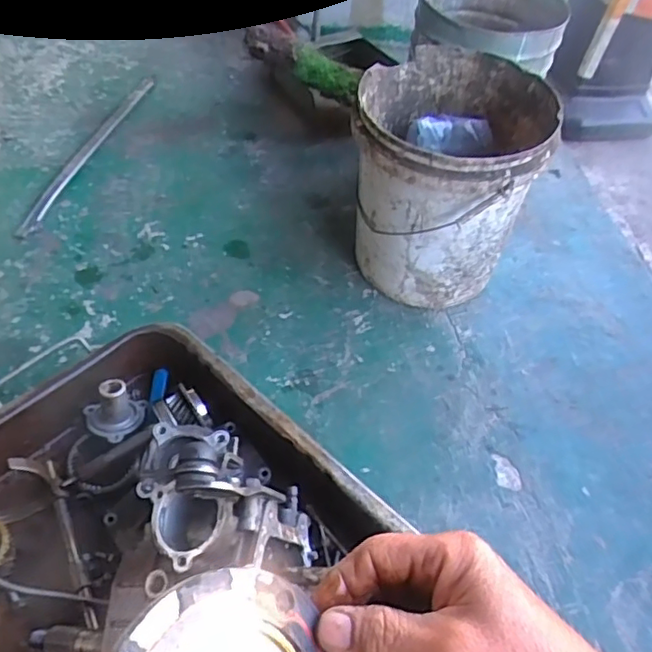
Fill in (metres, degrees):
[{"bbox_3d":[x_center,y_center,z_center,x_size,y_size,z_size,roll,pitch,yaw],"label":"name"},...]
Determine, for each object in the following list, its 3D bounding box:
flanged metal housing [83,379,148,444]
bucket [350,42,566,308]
[{"bbox_3d":[-0.283,0.115,0.800,0.078,0.058,0.072,3,52,-4],"label":"flanged metal housing"},{"bbox_3d":[0.175,-0.219,0.968,0.265,0.334,0.289,2,51,-3],"label":"bucket"}]

